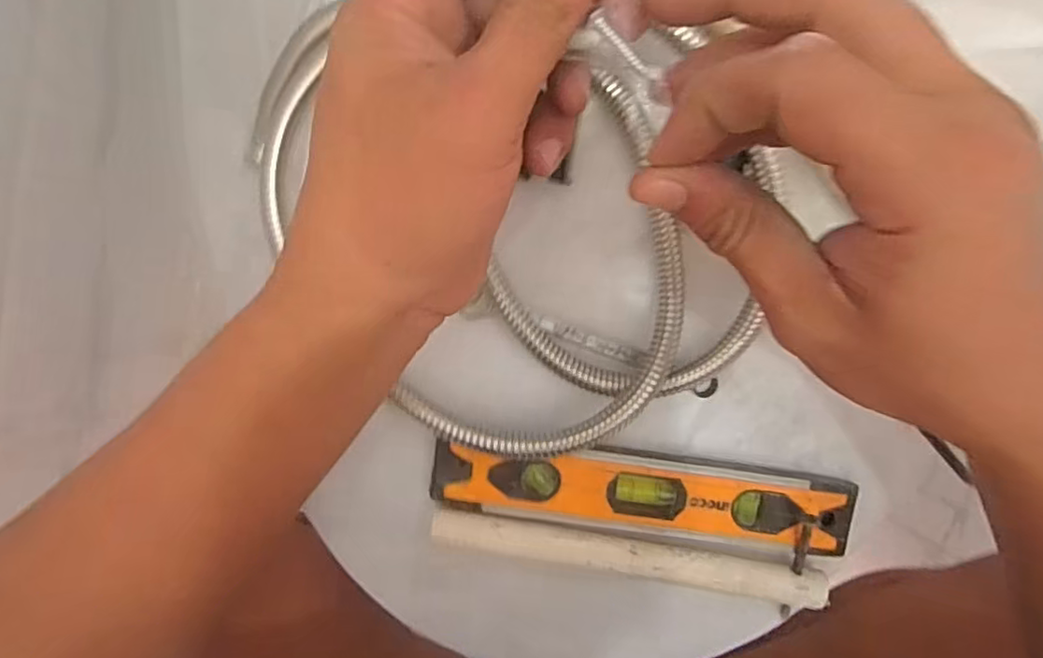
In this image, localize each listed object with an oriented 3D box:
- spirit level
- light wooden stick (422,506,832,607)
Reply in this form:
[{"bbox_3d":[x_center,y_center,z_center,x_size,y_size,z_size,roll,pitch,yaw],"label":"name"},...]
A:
[{"bbox_3d":[0.065,0.086,0.313,0.216,0.017,0.045,10,94,-5],"label":"spirit level"},{"bbox_3d":[0.057,0.118,0.312,0.203,0.014,0.019,10,94,-5],"label":"light wooden stick"}]

